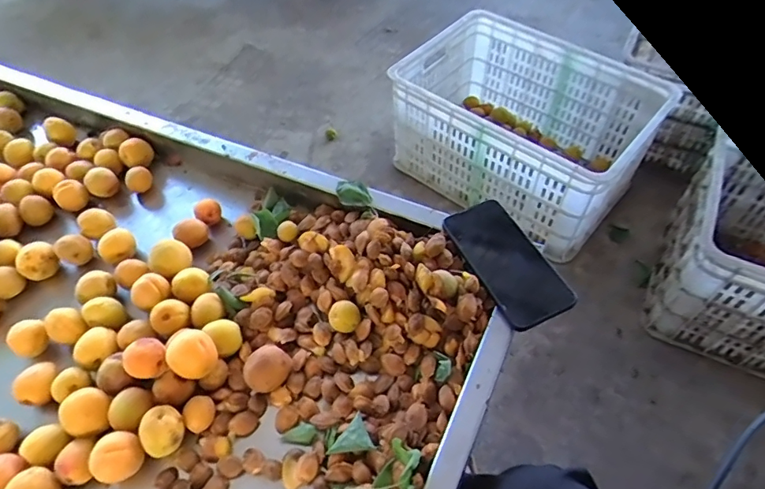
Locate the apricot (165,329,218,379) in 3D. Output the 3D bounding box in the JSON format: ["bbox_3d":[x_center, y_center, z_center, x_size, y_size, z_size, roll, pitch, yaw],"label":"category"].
[{"bbox_3d":[-0.197,0.114,0.513,0.046,0.037,0.041,-38,61,-23],"label":"apricot"}]

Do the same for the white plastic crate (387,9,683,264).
[{"bbox_3d":[0.346,-0.303,1.231,0.544,0.279,0.475,33,61,24],"label":"white plastic crate"}]

